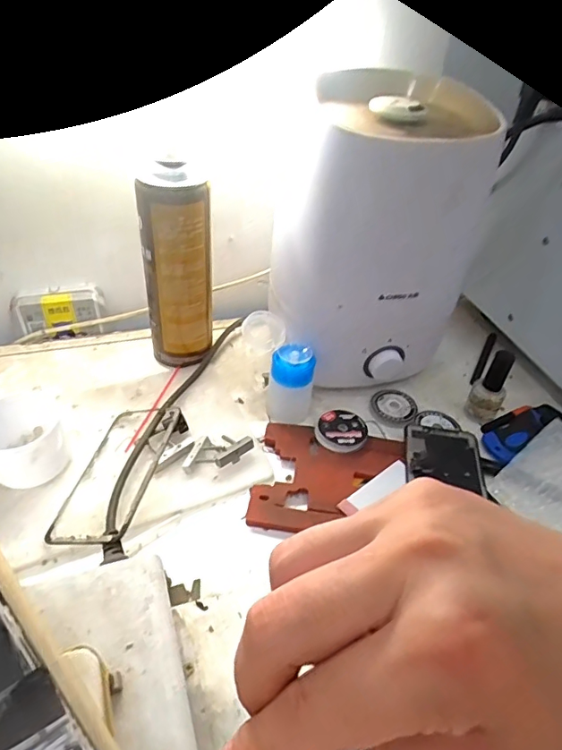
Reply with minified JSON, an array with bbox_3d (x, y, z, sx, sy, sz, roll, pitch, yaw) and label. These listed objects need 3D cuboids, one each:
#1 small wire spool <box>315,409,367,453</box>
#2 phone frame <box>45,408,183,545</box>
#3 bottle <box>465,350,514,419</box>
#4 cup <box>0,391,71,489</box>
[{"bbox_3d":[0.059,0.051,0.475,0.054,0.011,0.049,-30,53,-34],"label":"small wire spool"},{"bbox_3d":[-0.133,0.077,0.419,0.073,0.013,0.150,-5,36,18],"label":"phone frame"},{"bbox_3d":[0.209,0.008,0.492,0.031,0.083,0.025,26,45,21],"label":"bottle"},{"bbox_3d":[-0.213,0.051,0.418,0.068,0.041,0.075,-29,52,-33],"label":"cup"}]

